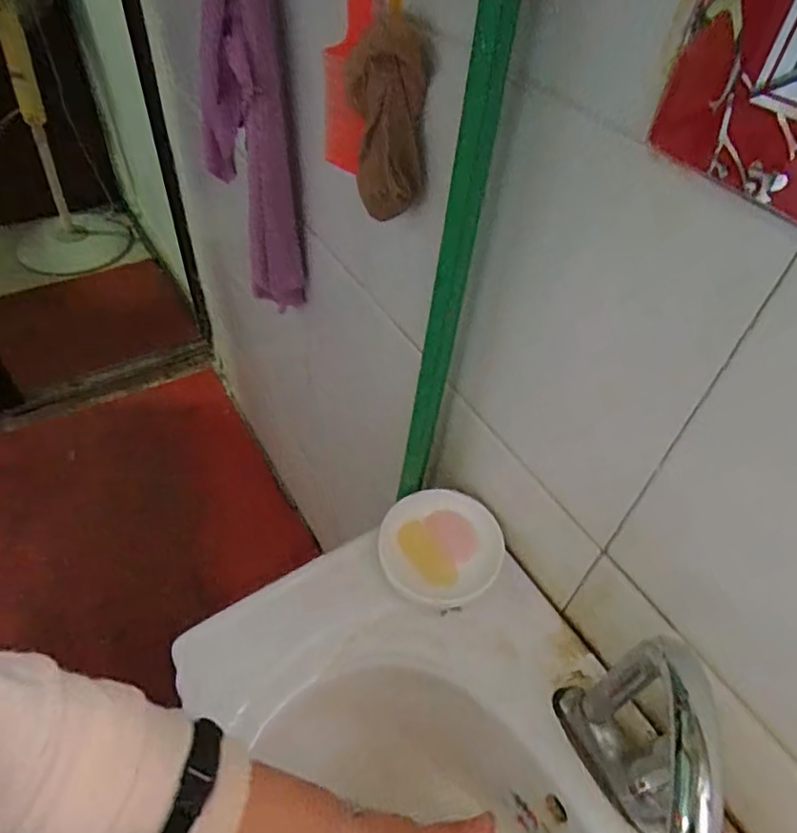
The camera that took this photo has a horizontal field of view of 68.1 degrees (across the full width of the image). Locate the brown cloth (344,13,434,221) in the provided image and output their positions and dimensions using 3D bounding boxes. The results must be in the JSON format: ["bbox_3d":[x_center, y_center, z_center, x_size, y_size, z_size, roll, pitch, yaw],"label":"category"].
[{"bbox_3d":[-0.009,-0.250,0.503,0.065,0.153,0.065,-2,49,-7],"label":"brown cloth"}]

